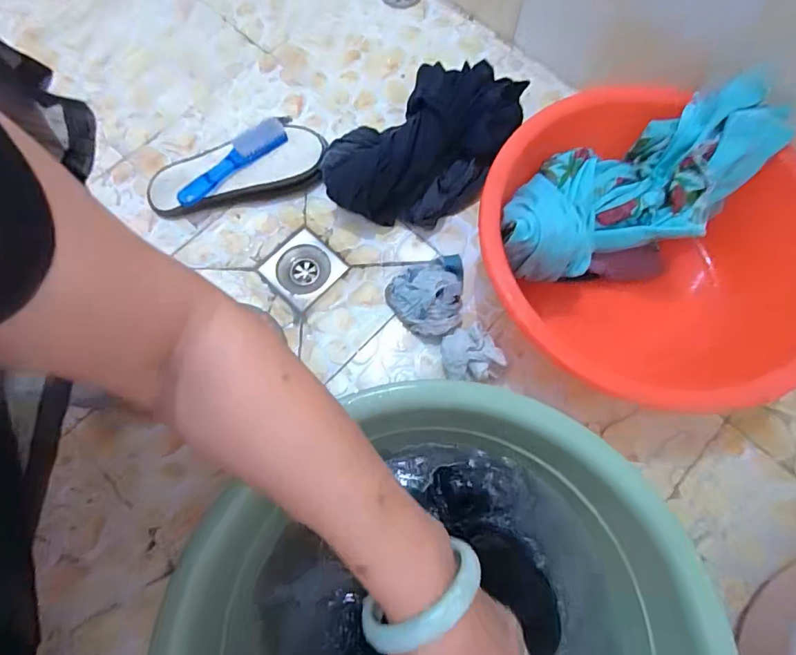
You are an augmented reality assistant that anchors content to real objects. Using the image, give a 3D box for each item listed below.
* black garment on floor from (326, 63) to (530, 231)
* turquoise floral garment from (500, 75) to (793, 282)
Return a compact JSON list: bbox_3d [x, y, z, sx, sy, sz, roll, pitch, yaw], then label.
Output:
[{"bbox_3d":[0.040,-0.262,0.647,0.278,0.110,0.185,-43,77,-11],"label":"black garment on floor"},{"bbox_3d":[0.287,-0.174,0.545,0.355,0.105,0.158,-19,74,-5],"label":"turquoise floral garment"}]

